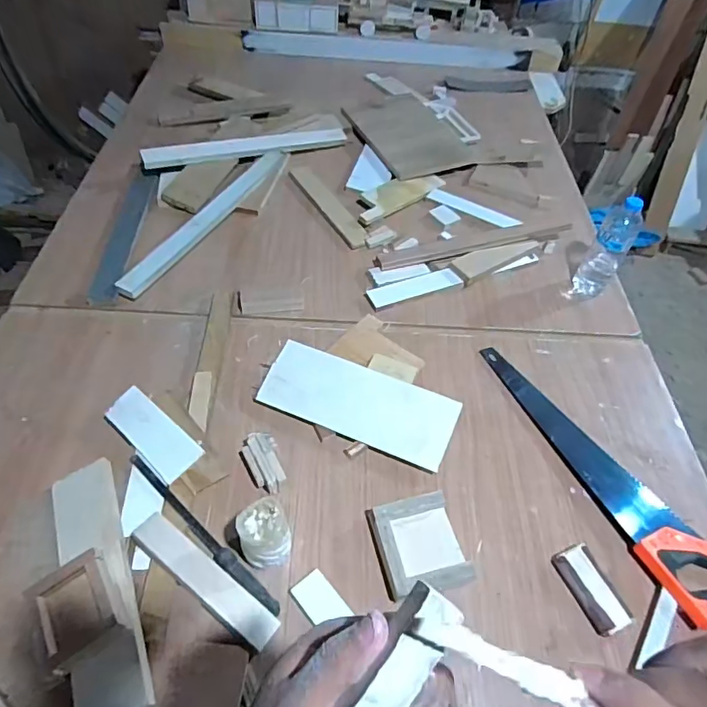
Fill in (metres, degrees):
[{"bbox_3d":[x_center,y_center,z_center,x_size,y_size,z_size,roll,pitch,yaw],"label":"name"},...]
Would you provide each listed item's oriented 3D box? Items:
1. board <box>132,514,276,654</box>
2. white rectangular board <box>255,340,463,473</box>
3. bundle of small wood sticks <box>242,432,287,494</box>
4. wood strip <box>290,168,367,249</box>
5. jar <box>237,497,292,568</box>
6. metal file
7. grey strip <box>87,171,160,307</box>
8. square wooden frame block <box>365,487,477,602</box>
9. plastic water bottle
[{"bbox_3d":[-0.190,0.285,0.657,0.222,0.013,0.044,32,56,19],"label":"board"},{"bbox_3d":[0.009,0.079,0.816,0.301,0.008,0.114,21,73,9],"label":"white rectangular board"},{"bbox_3d":[-0.130,0.158,0.754,0.048,0.030,0.091,-22,57,-20],"label":"bundle of small wood sticks"},{"bbox_3d":[-0.061,-0.344,1.179,0.055,0.008,0.315,-22,57,-21],"label":"wood strip"},{"bbox_3d":[-0.114,0.234,0.662,0.065,0.082,0.064,2,52,-3],"label":"jar"},{"bbox_3d":[-0.211,0.242,0.701,0.299,0.020,0.023,37,58,21],"label":"metal file"},{"bbox_3d":[-0.477,-0.258,1.076,0.061,0.012,0.403,1,52,-3],"label":"grey strip"},{"bbox_3d":[0.092,0.260,0.704,0.117,0.041,0.122,-10,54,-12],"label":"square wooden frame block"},{"bbox_3d":[0.493,-0.199,0.997,0.069,0.202,0.073,30,56,17],"label":"plastic water bottle"}]

